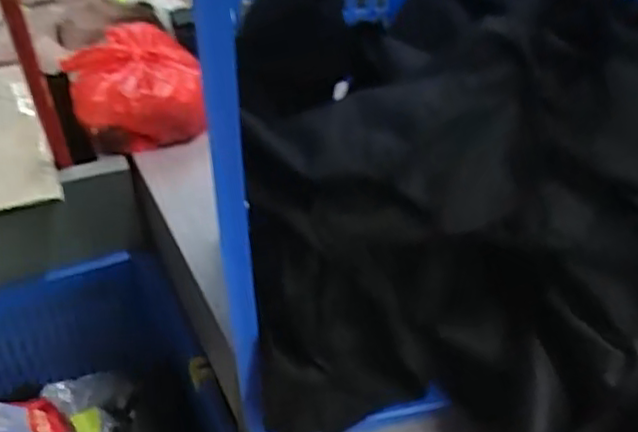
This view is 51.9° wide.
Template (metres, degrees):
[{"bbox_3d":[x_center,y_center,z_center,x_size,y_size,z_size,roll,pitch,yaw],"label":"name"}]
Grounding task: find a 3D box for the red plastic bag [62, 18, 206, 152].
[{"bbox_3d":[-0.266,-0.189,0.945,0.179,0.105,0.198,-13,37,-17],"label":"red plastic bag"}]

